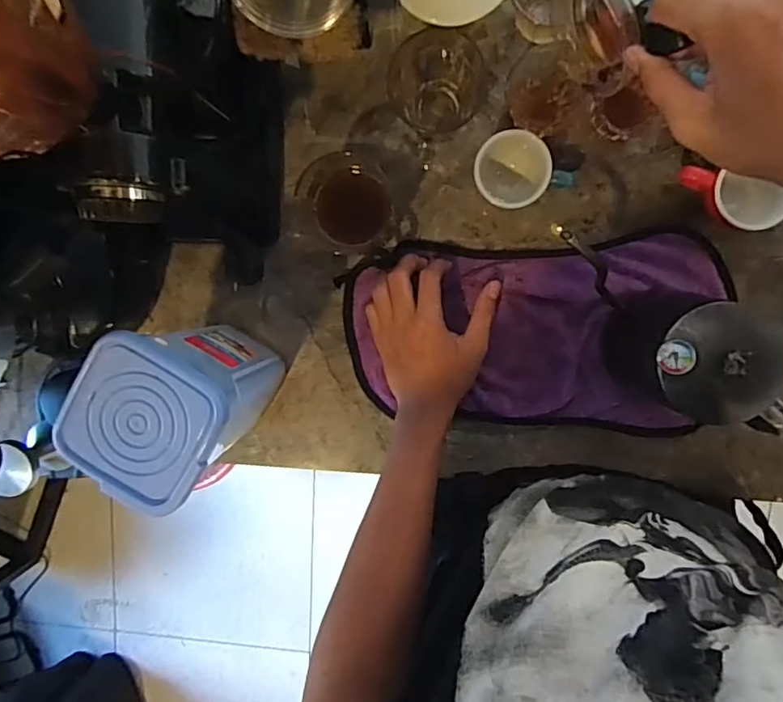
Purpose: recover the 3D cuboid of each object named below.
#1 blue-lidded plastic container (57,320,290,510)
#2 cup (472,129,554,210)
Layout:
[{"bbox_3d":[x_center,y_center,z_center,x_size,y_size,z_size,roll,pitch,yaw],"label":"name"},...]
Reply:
[{"bbox_3d":[-0.165,0.040,0.471,0.101,0.196,0.101,31,99,0],"label":"blue-lidded plastic container"},{"bbox_3d":[0.103,-0.154,0.486,0.061,0.066,0.058,1,98,5],"label":"cup"}]

